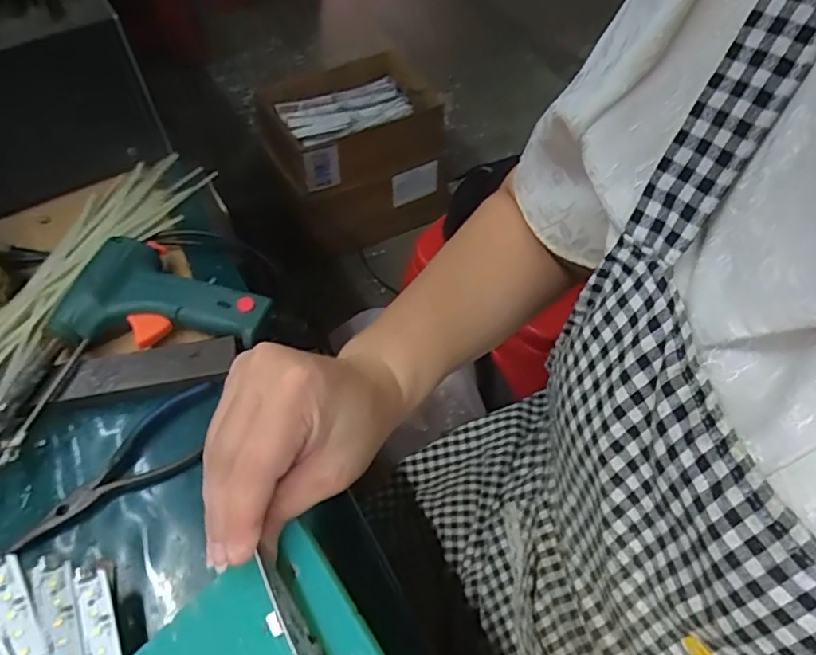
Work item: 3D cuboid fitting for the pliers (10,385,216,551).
[{"bbox_3d":[-0.184,0.089,0.387,0.140,0.021,0.049,-29,57,-19],"label":"pliers"}]

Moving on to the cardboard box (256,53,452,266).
[{"bbox_3d":[-0.113,-0.382,1.398,0.401,0.329,0.239,-23,55,-15],"label":"cardboard box"}]

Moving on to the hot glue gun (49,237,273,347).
[{"bbox_3d":[-0.175,-0.029,0.440,0.140,0.032,0.080,-3,52,-1],"label":"hot glue gun"}]

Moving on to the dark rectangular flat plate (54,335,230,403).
[{"bbox_3d":[-0.181,0.027,0.416,0.115,0.009,0.031,-10,53,-6],"label":"dark rectangular flat plate"}]

